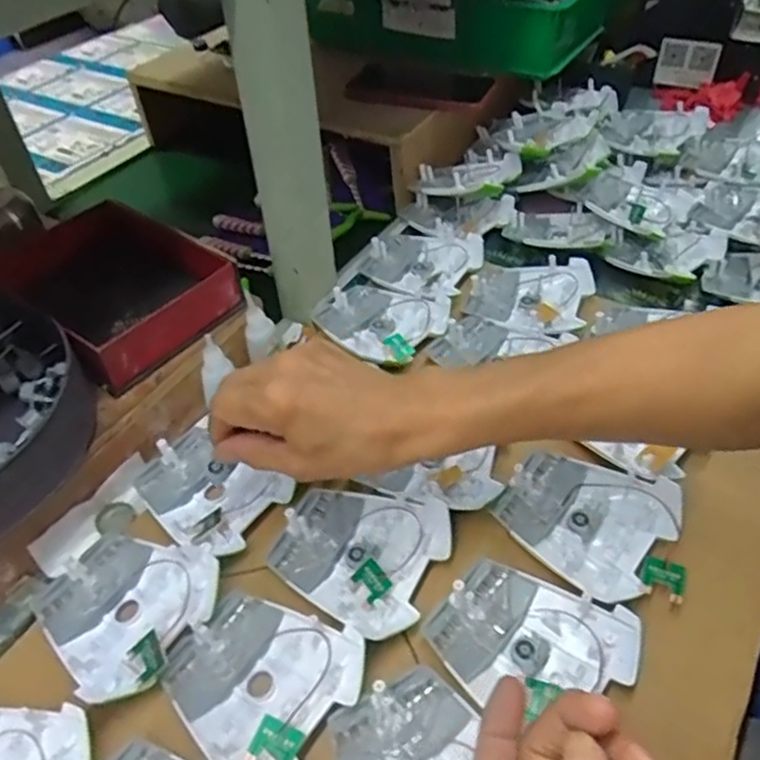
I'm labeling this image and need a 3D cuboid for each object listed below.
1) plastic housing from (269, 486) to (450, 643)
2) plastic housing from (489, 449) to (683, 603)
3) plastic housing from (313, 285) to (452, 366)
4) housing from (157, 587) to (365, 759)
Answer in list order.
[{"bbox_3d":[-0.015,0.112,0.443,0.107,0.019,0.094,21,50,20],"label":"plastic housing"},{"bbox_3d":[0.139,0.090,0.451,0.106,0.019,0.094,31,54,28],"label":"plastic housing"},{"bbox_3d":[0.000,-0.056,0.603,0.110,0.020,0.093,30,54,27],"label":"plastic housing"},{"bbox_3d":[-0.072,0.174,0.389,0.106,0.019,0.096,26,52,24],"label":"housing"}]

